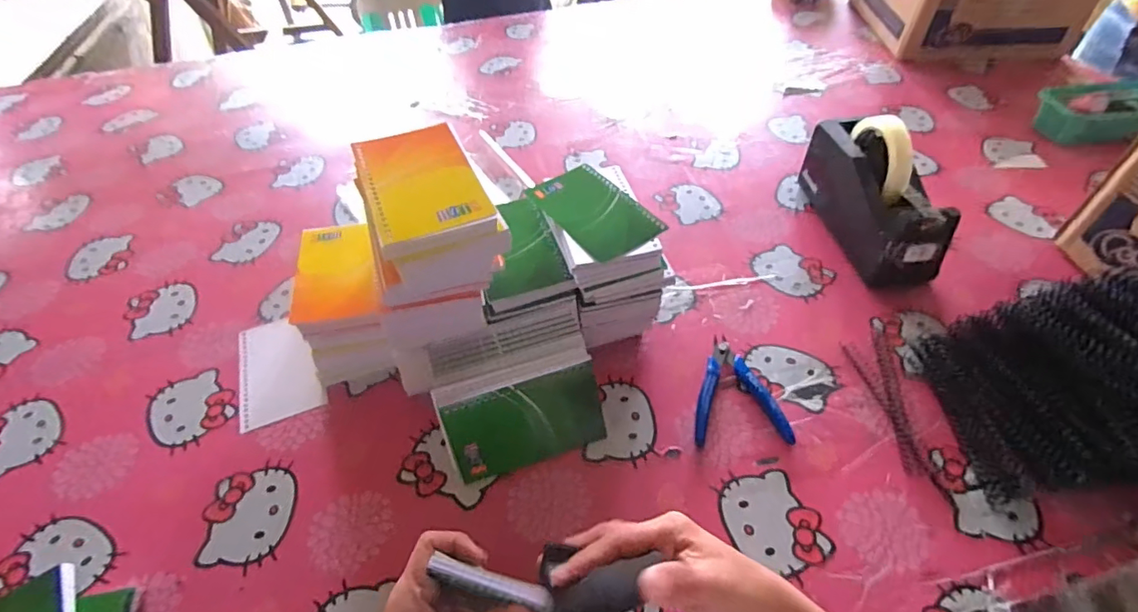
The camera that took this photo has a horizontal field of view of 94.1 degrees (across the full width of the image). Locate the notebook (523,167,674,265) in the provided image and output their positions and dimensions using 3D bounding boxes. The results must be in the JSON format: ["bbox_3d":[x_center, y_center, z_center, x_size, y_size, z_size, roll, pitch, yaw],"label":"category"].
[{"bbox_3d":[0.024,-0.090,0.504,0.075,0.004,0.127,-34,58,-20],"label":"notebook"}]

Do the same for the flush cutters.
[{"bbox_3d":[0.152,0.076,0.495,0.082,0.013,0.109,-3,48,1],"label":"flush cutters"}]

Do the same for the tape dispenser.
[{"bbox_3d":[0.344,-0.130,0.597,0.068,0.125,0.200,-7,49,-3],"label":"tape dispenser"}]

